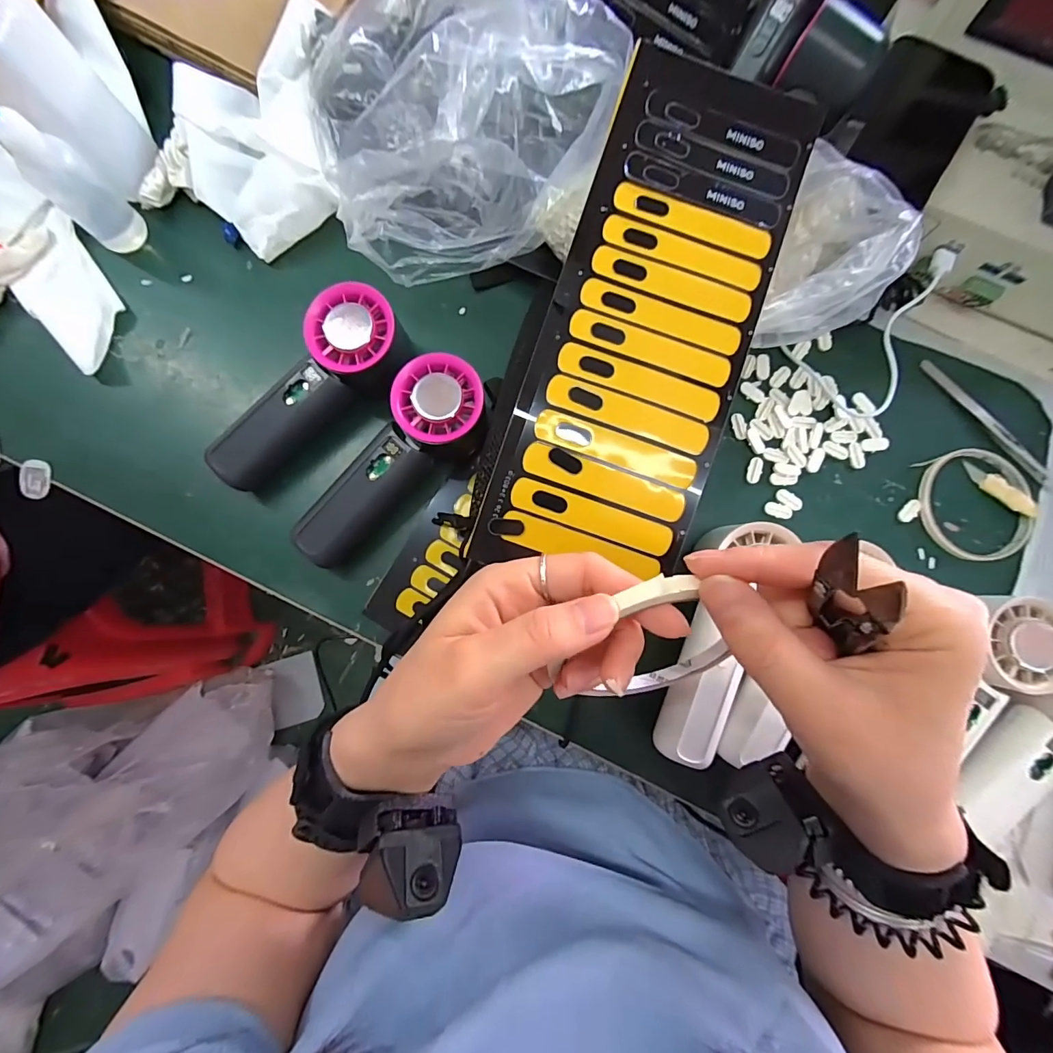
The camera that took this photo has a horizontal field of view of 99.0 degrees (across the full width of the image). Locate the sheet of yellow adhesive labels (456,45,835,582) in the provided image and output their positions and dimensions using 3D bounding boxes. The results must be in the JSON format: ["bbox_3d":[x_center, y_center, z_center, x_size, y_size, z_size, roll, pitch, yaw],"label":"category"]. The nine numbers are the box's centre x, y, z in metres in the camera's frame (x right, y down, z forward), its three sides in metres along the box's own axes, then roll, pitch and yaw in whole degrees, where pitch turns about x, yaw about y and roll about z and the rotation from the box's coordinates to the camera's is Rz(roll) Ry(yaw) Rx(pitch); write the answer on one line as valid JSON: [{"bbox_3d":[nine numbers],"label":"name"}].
[{"bbox_3d":[0.071,-0.117,0.253,0.108,0.009,0.300,18,87,-1],"label":"sheet of yellow adhesive labels"}]

